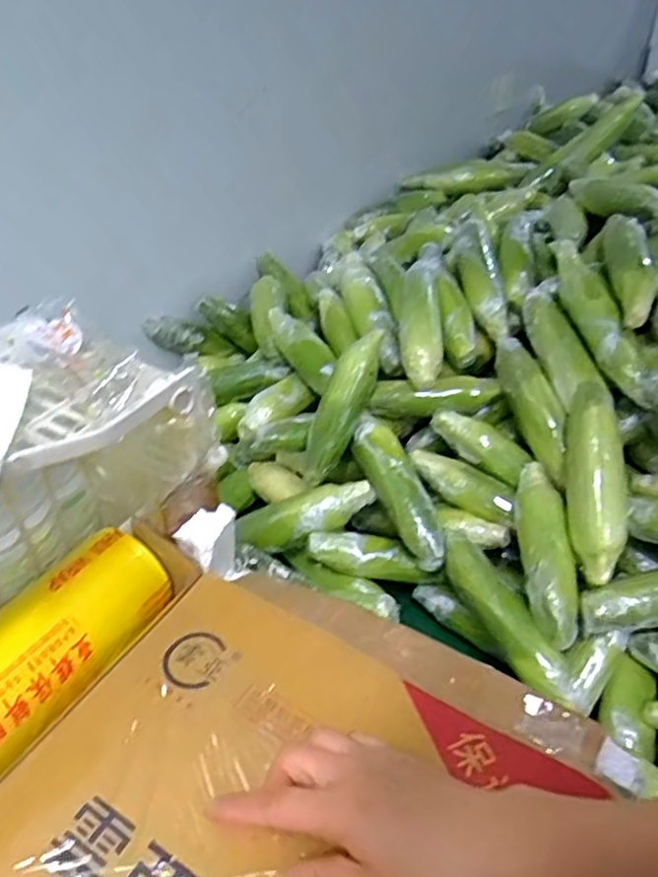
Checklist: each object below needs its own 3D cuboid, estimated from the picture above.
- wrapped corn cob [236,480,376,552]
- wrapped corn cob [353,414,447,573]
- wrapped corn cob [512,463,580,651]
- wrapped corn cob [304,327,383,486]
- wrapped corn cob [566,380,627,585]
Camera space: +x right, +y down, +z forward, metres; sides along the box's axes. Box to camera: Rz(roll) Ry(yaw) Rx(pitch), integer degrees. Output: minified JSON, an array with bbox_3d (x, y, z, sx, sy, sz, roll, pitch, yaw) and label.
[{"bbox_3d":[-0.025,0.095,0.814,0.167,0.044,0.056,-20,38,11],"label":"wrapped corn cob"},{"bbox_3d":[0.088,0.060,0.815,0.052,0.041,0.210,-15,62,-22],"label":"wrapped corn cob"},{"bbox_3d":[0.237,0.122,0.722,0.051,0.044,0.206,3,55,-2],"label":"wrapped corn cob"},{"bbox_3d":[0.019,-0.041,0.841,0.052,0.200,0.055,25,6,24],"label":"wrapped corn cob"},{"bbox_3d":[0.295,0.046,0.718,0.056,0.055,0.219,5,71,1],"label":"wrapped corn cob"}]

